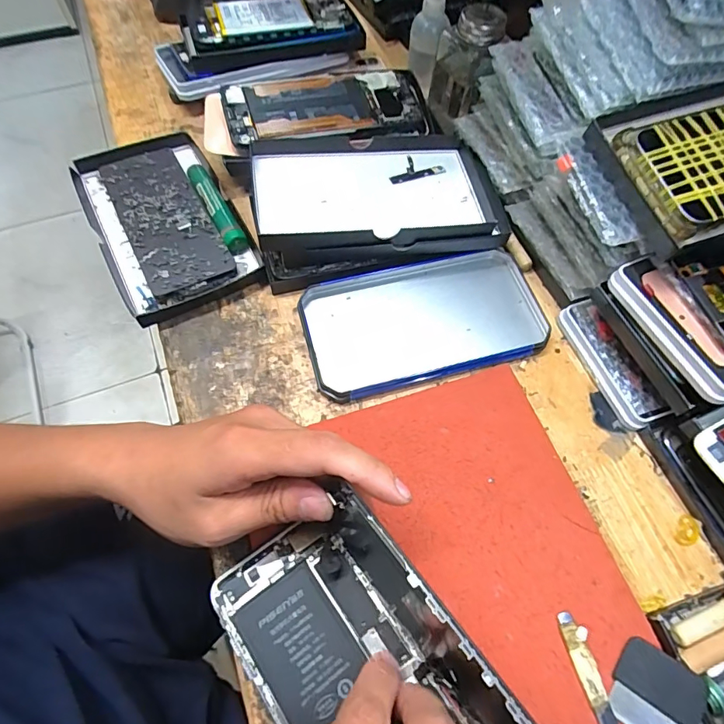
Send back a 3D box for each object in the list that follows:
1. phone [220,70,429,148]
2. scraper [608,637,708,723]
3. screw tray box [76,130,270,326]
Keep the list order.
[{"bbox_3d":[-0.028,-0.224,0.408,0.174,0.011,0.087,-10,72,-13],"label":"phone"},{"bbox_3d":[0.153,0.174,0.241,0.039,0.008,0.042,34,67,15],"label":"scraper"},{"bbox_3d":[-0.163,-0.115,0.385,0.108,0.029,0.177,-27,67,-14],"label":"screw tray box"}]

